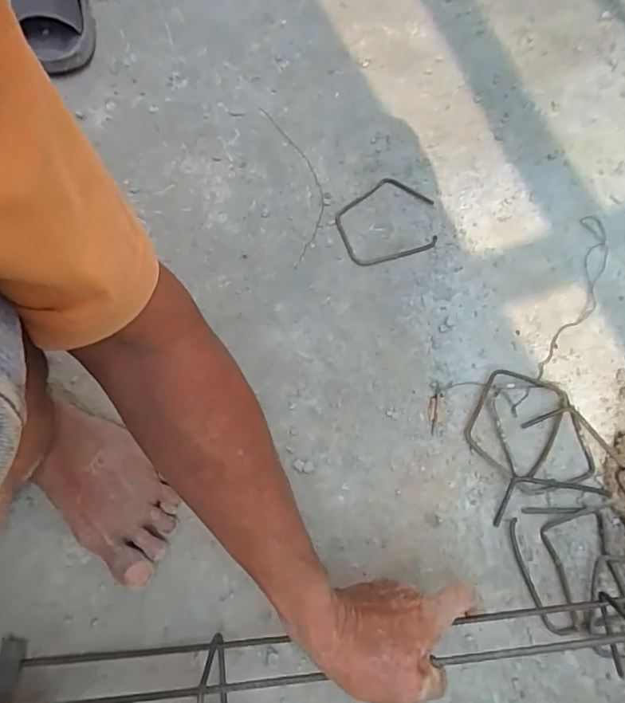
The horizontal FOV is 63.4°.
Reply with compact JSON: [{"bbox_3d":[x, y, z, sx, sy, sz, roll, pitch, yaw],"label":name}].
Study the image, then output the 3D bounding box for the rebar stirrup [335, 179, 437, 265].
[{"bbox_3d":[0.084,-0.152,0.577,0.113,0.004,0.106,-1,67,2],"label":"rebar stirrup"}]

